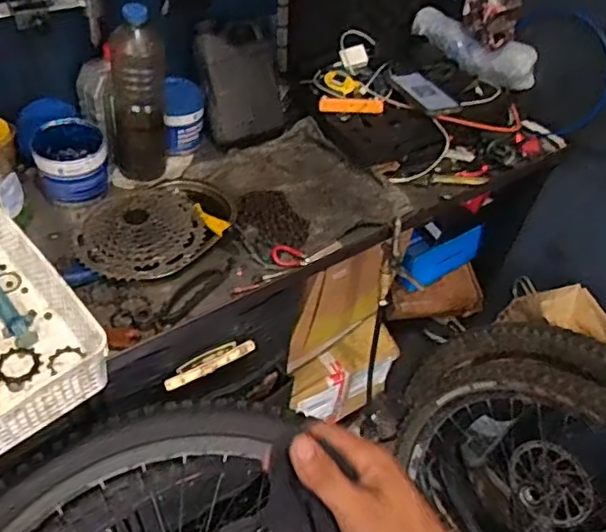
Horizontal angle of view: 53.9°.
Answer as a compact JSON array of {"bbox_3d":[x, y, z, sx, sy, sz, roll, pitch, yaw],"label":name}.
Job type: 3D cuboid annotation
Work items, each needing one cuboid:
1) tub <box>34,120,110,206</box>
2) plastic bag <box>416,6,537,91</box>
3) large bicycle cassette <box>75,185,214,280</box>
[{"bbox_3d":[-0.340,-0.151,0.884,0.100,0.085,0.097,-16,51,-21],"label":"tub"},{"bbox_3d":[0.317,-0.412,1.129,0.252,0.071,0.054,32,51,21],"label":"plastic bag"},{"bbox_3d":[-0.228,-0.059,0.832,0.173,0.034,0.168,-17,51,-21],"label":"large bicycle cassette"}]

